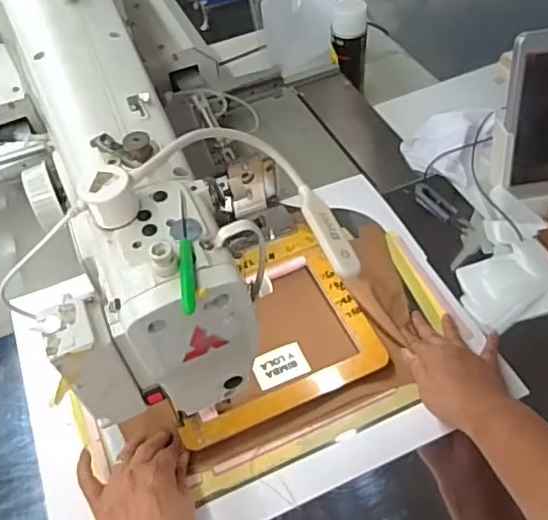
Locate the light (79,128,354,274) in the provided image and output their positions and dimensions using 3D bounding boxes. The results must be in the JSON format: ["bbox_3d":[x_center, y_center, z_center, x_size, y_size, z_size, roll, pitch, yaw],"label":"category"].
[{"bbox_3d":[-0.043,-0.063,0.518,0.252,0.052,0.150,6,44,-28],"label":"light"}]

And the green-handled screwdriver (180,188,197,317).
[{"bbox_3d":[-0.065,-0.009,0.433,0.010,0.008,0.119,-8,50,-1],"label":"green-handled screwdriver"}]

